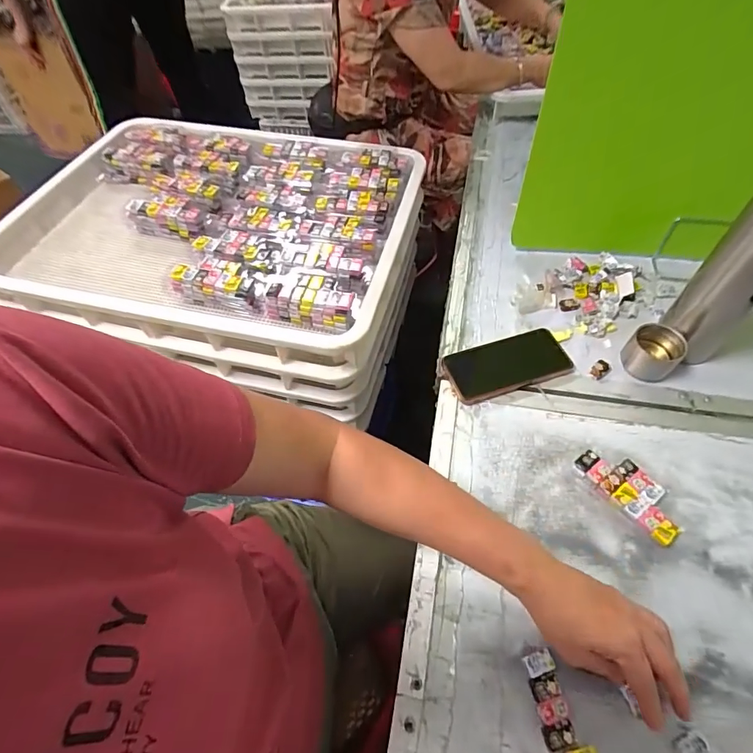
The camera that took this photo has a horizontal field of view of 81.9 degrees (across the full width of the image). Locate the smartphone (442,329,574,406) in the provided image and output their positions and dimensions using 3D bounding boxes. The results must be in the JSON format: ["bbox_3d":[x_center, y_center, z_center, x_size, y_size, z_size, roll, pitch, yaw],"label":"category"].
[{"bbox_3d":[0.177,-0.015,0.594,0.163,0.011,0.079,-17,56,-7],"label":"smartphone"}]

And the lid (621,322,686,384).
[{"bbox_3d":[0.363,-0.033,0.570,0.061,0.046,0.059,-2,56,3],"label":"lid"}]

